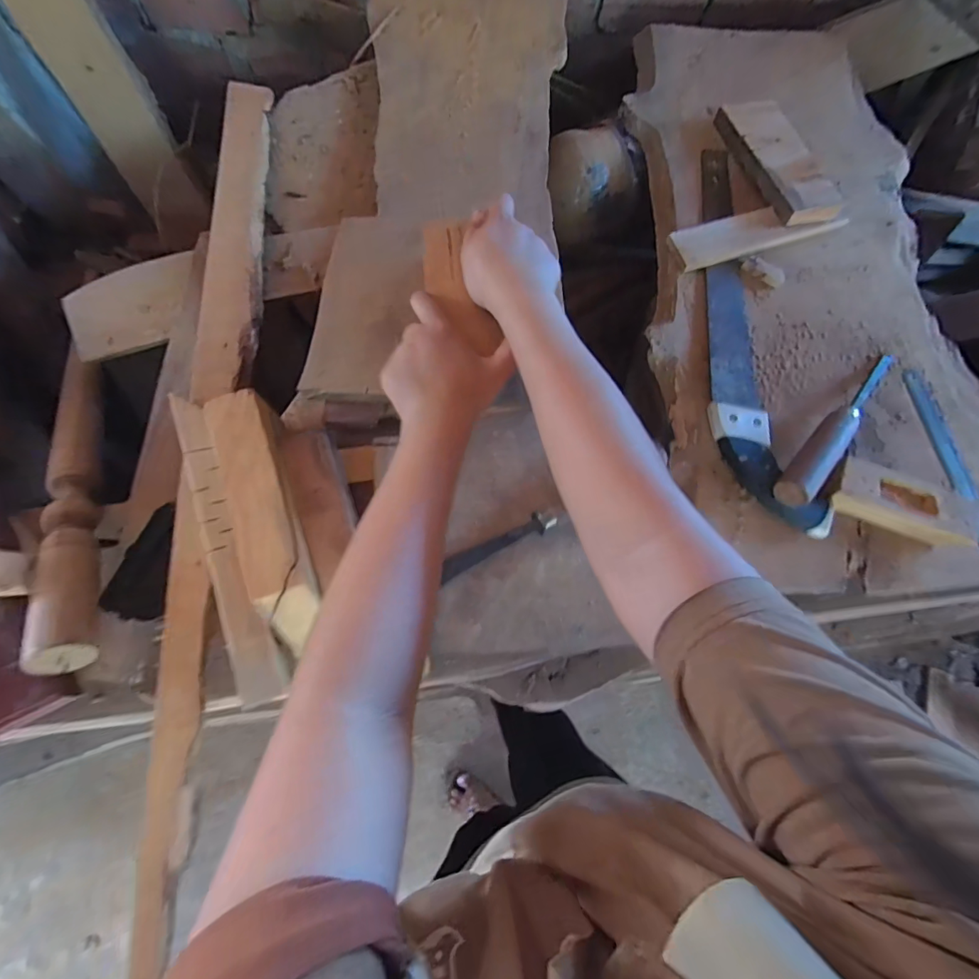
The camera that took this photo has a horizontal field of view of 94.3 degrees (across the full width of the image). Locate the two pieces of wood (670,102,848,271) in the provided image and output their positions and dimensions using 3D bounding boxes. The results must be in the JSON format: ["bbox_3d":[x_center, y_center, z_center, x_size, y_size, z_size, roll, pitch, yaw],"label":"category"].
[{"bbox_3d":[0.309,-0.394,0.578,0.236,0.032,0.208,-21,77,-9],"label":"two pieces of wood"}]

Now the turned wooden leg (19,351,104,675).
[{"bbox_3d":[-0.418,0.005,0.459,0.053,0.058,0.354,-21,59,-8],"label":"turned wooden leg"}]

